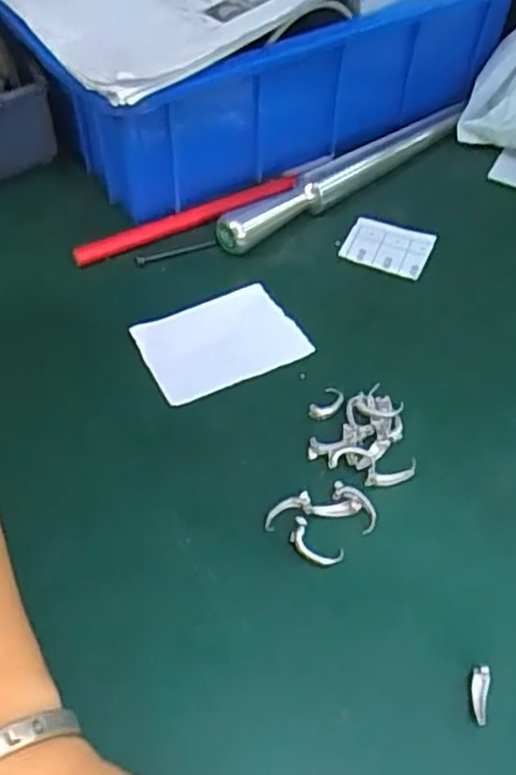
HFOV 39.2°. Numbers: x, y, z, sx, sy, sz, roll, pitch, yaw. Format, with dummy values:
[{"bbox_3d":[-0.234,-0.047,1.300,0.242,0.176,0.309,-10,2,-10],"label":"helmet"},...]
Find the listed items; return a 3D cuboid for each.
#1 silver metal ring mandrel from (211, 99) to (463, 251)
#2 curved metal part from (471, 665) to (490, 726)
[{"bbox_3d":[0.055,-0.125,0.426,0.188,0.021,0.017,-33,59,-23],"label":"silver metal ring mandrel"},{"bbox_3d":[0.079,0.109,0.258,0.006,0.004,0.019,13,53,9],"label":"curved metal part"}]

